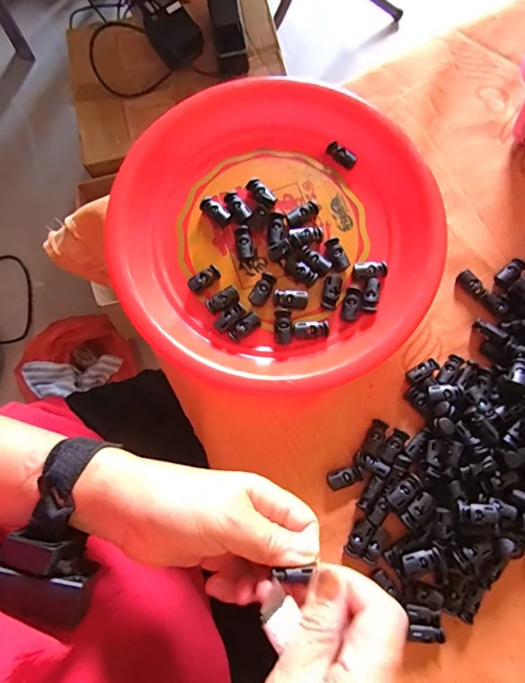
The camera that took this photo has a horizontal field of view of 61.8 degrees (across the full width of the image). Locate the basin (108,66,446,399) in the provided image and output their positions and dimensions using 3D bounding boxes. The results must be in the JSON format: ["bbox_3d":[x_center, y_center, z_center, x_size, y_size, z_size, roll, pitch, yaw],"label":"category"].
[{"bbox_3d":[0.012,-0.090,0.357,0.241,0.039,0.259,0,80,0],"label":"basin"}]

